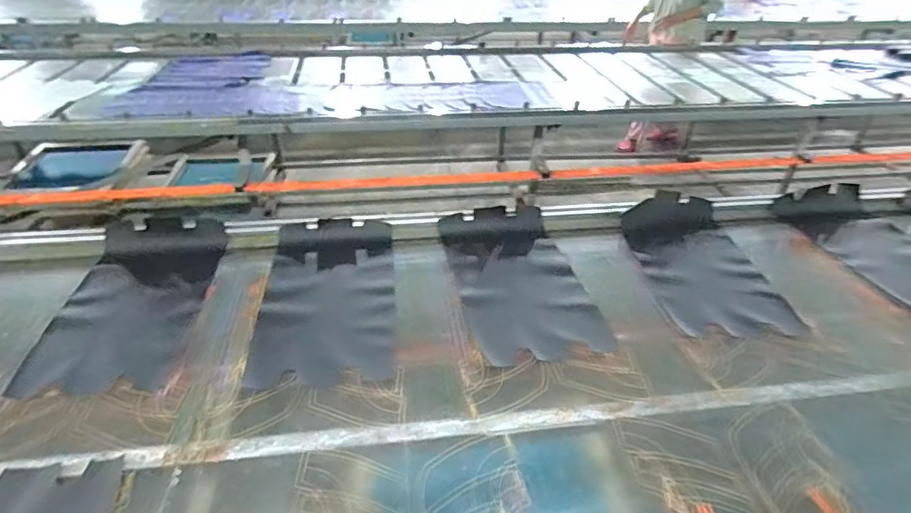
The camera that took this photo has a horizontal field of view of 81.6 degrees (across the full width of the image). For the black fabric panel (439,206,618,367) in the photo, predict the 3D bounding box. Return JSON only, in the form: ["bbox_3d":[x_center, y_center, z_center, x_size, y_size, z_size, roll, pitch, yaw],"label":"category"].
[{"bbox_3d":[0.159,0.043,1.366,0.311,0.030,0.582,-4,35,-9],"label":"black fabric panel"}]

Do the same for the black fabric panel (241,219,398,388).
[{"bbox_3d":[-0.305,0.083,1.278,0.305,0.063,0.573,-2,35,-6],"label":"black fabric panel"}]

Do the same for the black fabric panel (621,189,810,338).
[{"bbox_3d":[0.667,-0.008,1.462,0.321,0.043,0.599,1,35,-1],"label":"black fabric panel"}]

